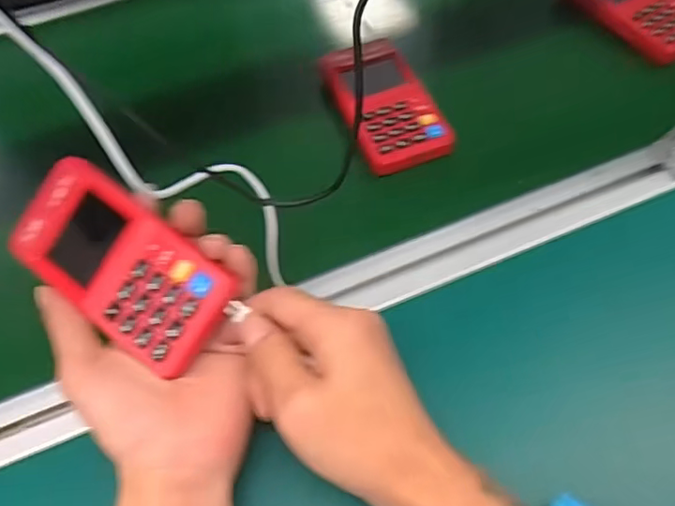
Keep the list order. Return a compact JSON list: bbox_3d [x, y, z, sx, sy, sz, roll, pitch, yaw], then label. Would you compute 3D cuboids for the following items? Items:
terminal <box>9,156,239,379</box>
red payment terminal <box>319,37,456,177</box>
[{"bbox_3d":[-0.126,0.004,0.335,0.133,0.011,0.069,34,94,14],"label":"terminal"},{"bbox_3d":[0.039,-0.127,0.485,0.072,0.024,0.131,-18,57,-9],"label":"red payment terminal"}]

